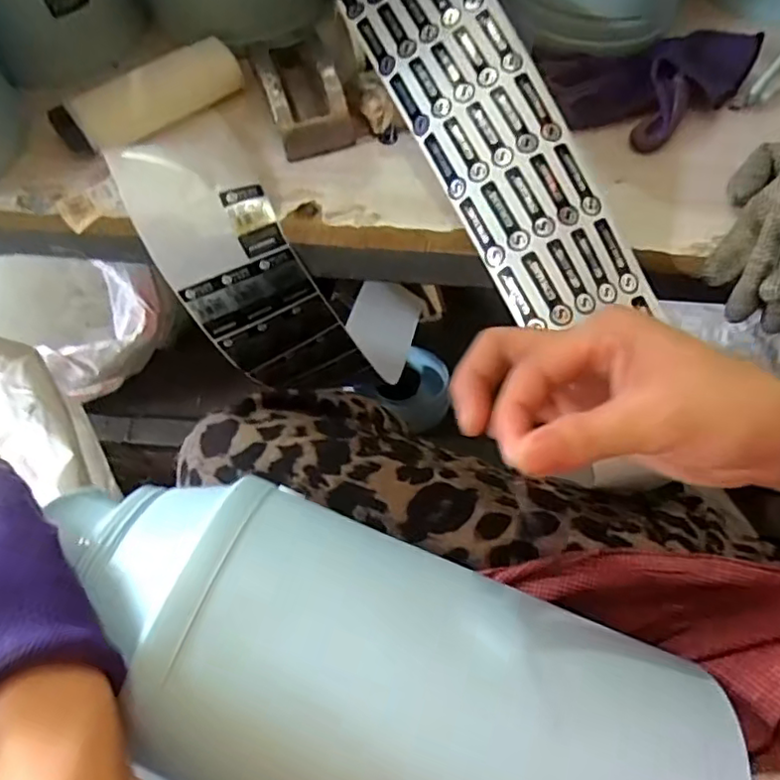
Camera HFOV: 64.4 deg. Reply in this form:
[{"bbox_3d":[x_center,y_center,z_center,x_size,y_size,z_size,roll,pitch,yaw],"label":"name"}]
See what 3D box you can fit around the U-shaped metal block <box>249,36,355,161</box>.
[{"bbox_3d":[-0.070,-0.236,0.487,0.055,0.039,0.105,-18,64,-9],"label":"U-shaped metal block"}]

